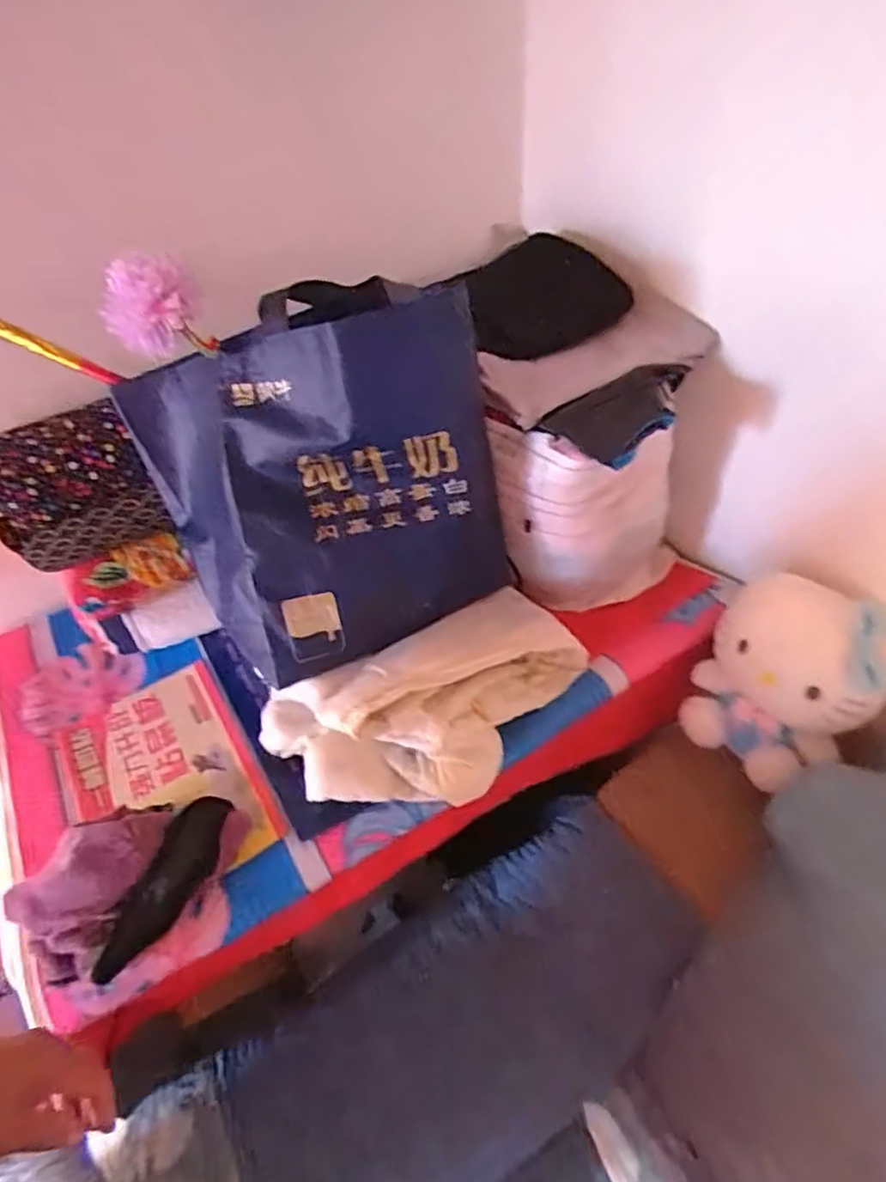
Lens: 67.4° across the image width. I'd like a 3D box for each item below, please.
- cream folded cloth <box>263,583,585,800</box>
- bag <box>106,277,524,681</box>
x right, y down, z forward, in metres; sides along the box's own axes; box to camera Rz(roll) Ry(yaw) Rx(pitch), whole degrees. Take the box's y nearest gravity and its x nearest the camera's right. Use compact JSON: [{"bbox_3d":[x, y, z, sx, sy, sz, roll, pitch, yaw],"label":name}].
[{"bbox_3d":[-0.011,0.099,0.630,0.316,0.095,0.179,-20,47,-12],"label":"cream folded cloth"},{"bbox_3d":[-0.112,-0.093,0.610,0.333,0.316,0.112,-18,12,5],"label":"bag"}]

